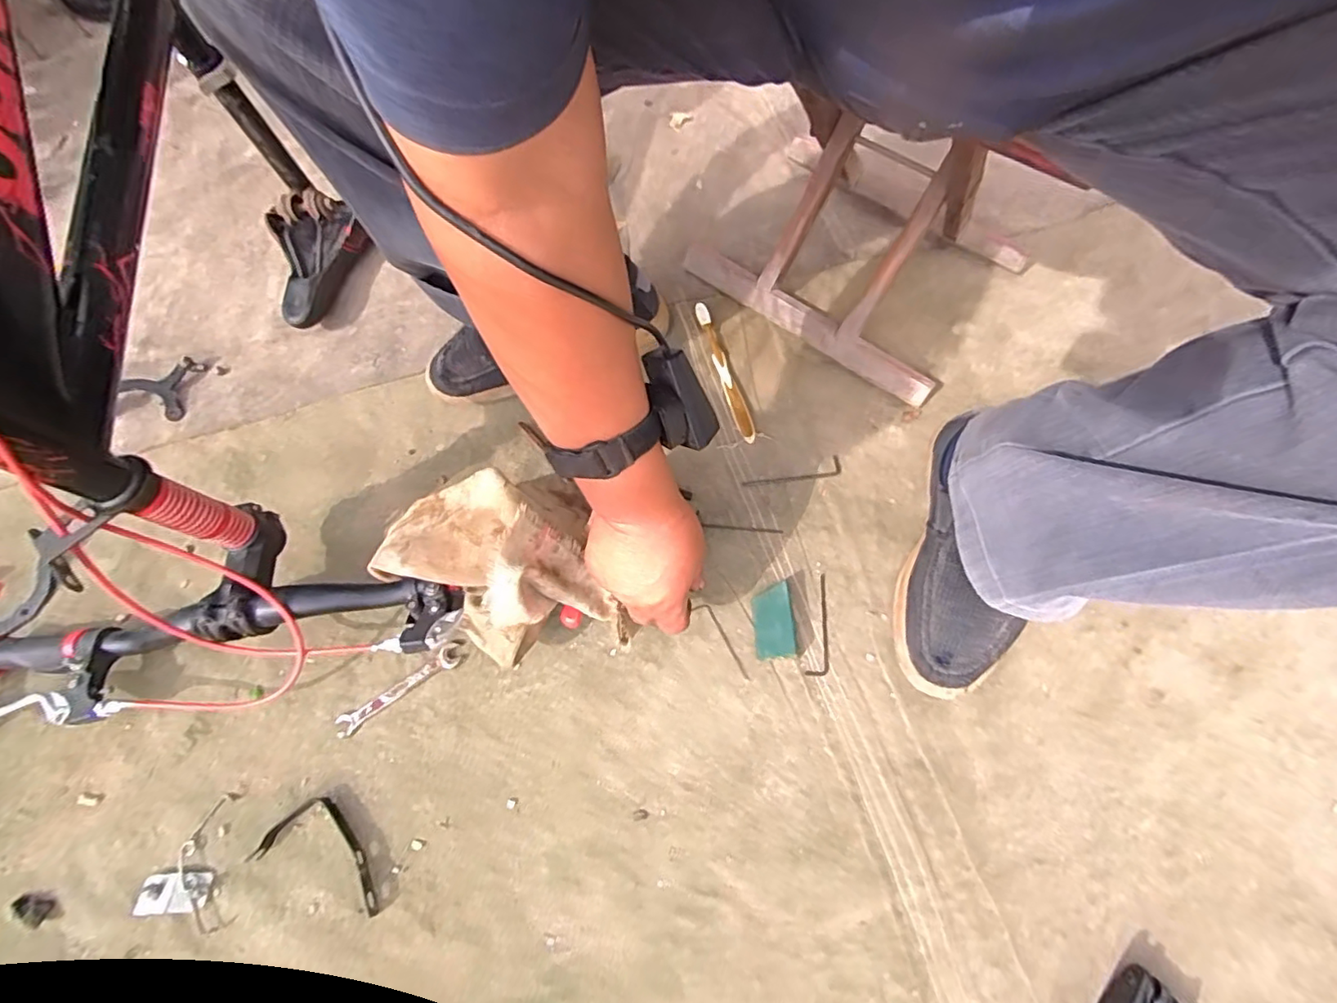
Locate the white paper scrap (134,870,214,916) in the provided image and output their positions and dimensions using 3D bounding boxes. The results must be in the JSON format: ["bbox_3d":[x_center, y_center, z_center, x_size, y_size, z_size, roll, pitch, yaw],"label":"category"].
[{"bbox_3d":[-0.383,0.302,0.449,0.050,0.007,0.027,-4,64,1],"label":"white paper scrap"}]

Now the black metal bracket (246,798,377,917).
[{"bbox_3d":[-0.267,0.274,0.459,0.112,0.009,0.055,17,66,11],"label":"black metal bracket"}]

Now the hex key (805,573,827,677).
[{"bbox_3d":[0.138,0.111,0.525,0.017,0.004,0.093,9,65,7],"label":"hex key"}]

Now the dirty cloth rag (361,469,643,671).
[{"bbox_3d":[-0.143,0.048,0.470,0.192,0.100,0.145,-12,64,-3],"label":"dirty cloth rag"}]

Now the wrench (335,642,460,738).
[{"bbox_3d":[-0.235,0.164,0.510,0.115,0.007,0.019,-33,67,-13],"label":"wrench"}]

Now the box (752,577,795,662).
[{"bbox_3d":[0.093,0.107,0.520,0.033,0.020,0.065,-3,64,1],"label":"box"}]

